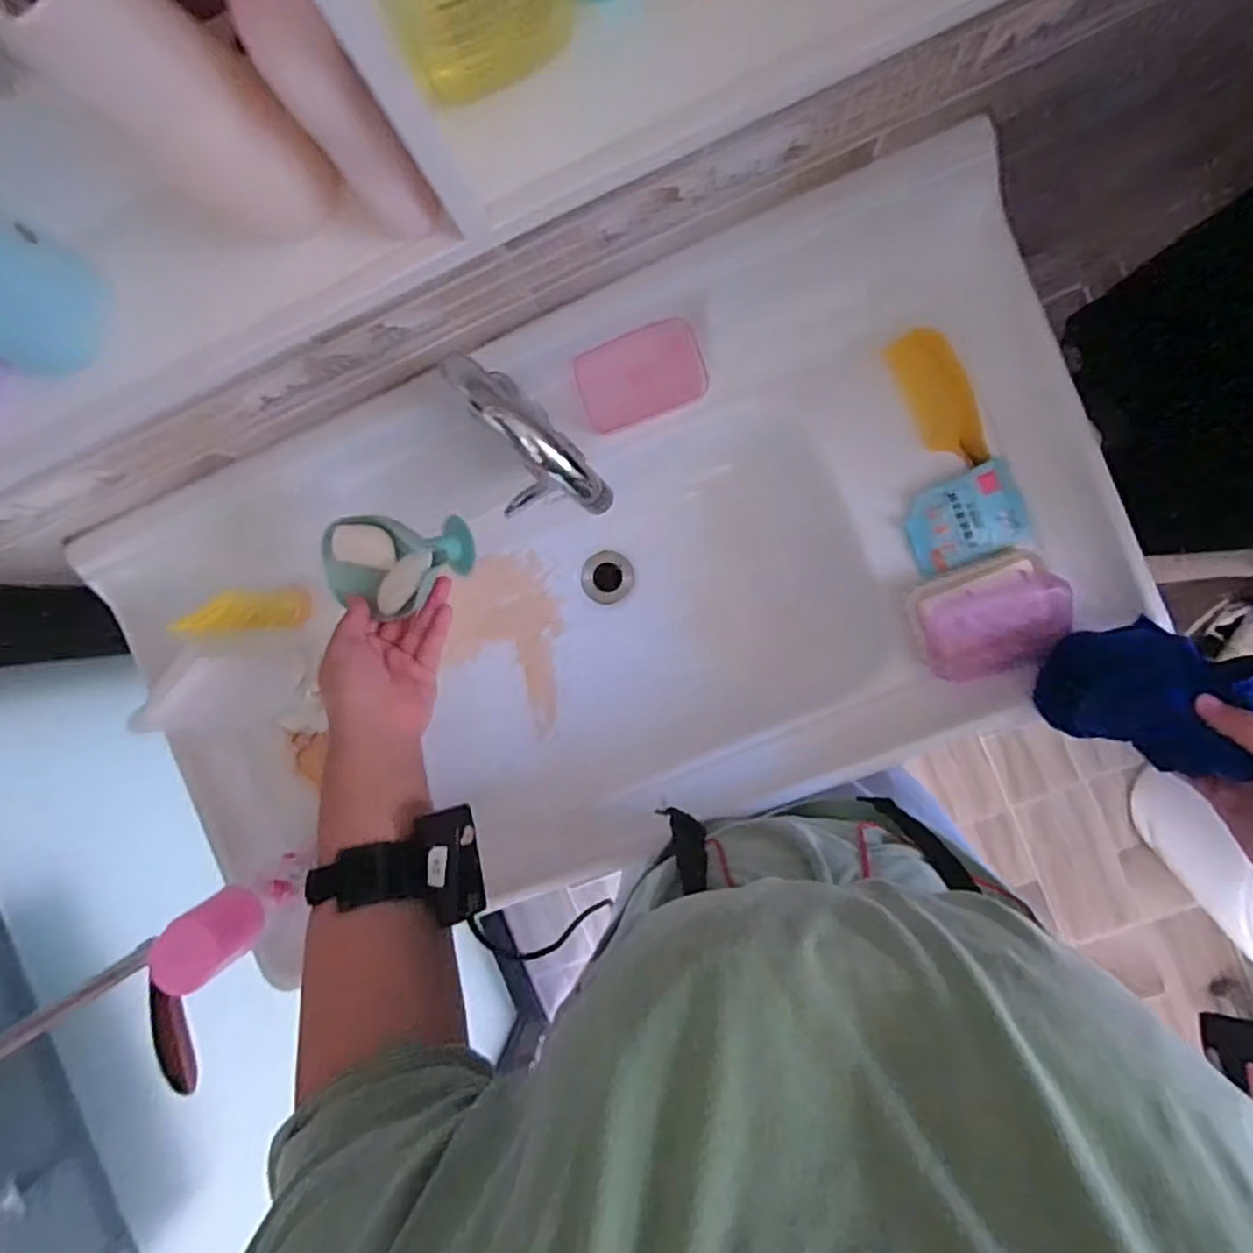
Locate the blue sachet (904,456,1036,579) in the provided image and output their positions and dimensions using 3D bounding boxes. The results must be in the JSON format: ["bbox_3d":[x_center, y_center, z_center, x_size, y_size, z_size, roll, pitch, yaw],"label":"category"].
[{"bbox_3d":[0.300,-0.096,0.595,0.097,0.011,0.075,-21,90,6],"label":"blue sachet"}]

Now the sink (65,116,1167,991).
[{"bbox_3d":[-0.019,-0.024,0.670,0.848,0.185,0.456,-23,90,6],"label":"sink"}]

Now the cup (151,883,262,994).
[{"bbox_3d":[-0.303,0.228,0.492,0.057,0.059,0.048,-44,88,5],"label":"cup"}]

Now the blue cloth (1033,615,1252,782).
[{"bbox_3d":[0.373,0.049,0.490,0.073,0.141,0.082,27,94,4],"label":"blue cloth"}]

